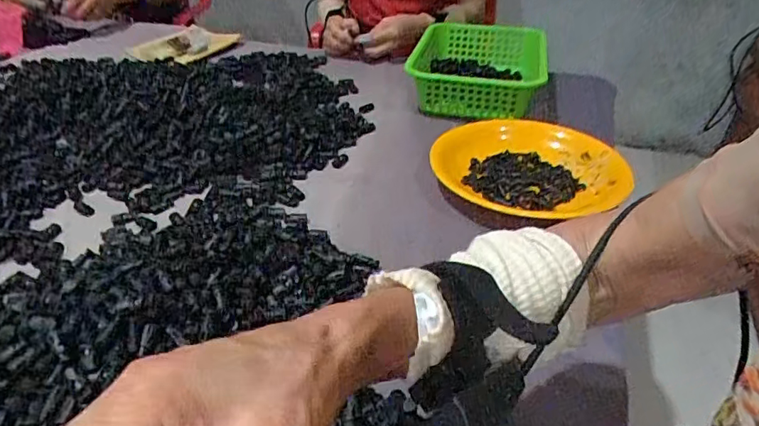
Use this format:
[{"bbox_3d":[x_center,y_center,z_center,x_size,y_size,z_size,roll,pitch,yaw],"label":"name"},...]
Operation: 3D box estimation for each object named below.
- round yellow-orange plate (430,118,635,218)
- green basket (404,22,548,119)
[{"bbox_3d":[0.191,-0.061,0.703,0.234,0.040,0.214,0,34,0],"label":"round yellow-orange plate"},{"bbox_3d":[0.177,-0.263,0.958,0.215,0.078,0.332,7,35,9],"label":"green basket"}]

